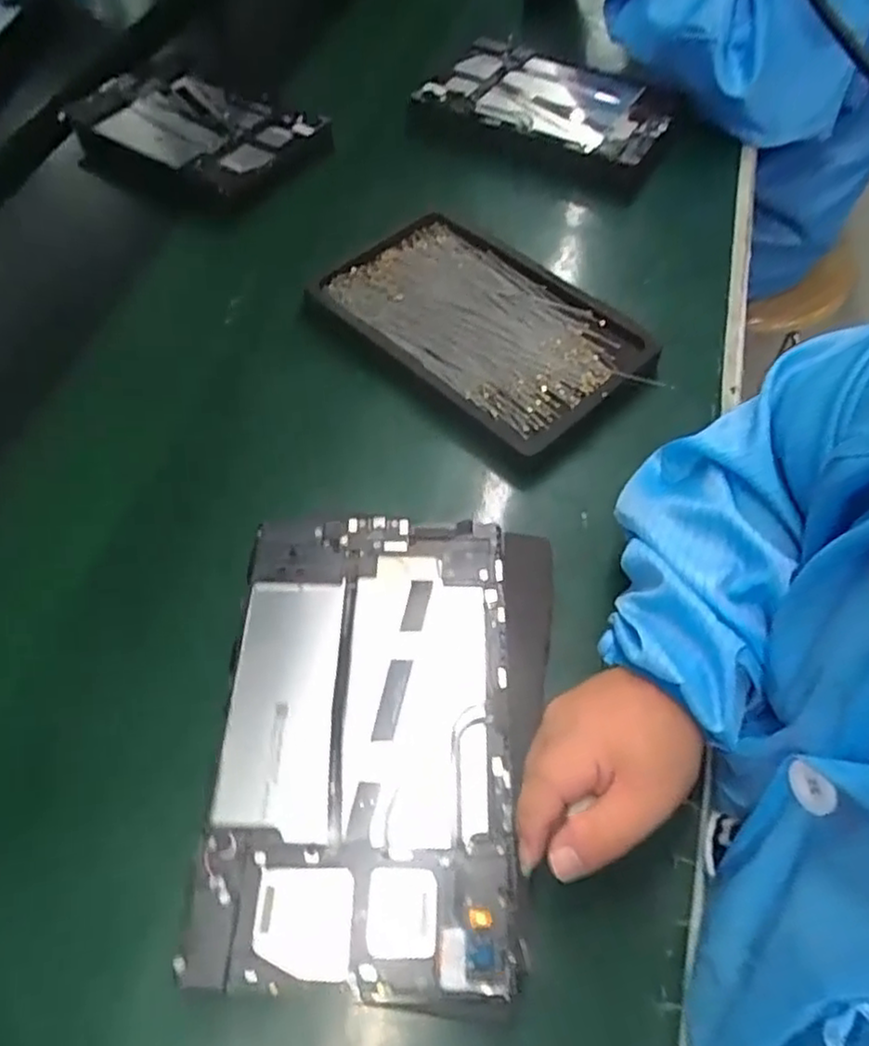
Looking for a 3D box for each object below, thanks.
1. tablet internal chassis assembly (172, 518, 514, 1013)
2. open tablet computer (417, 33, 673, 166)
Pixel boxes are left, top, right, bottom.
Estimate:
[{"bbox_3d":[-0.034,0.101,0.368,0.146,0.009,0.235,1,56,1],"label":"tablet internal chassis assembly"},{"bbox_3d":[0.124,-0.433,0.715,0.232,0.018,0.164,29,61,18],"label":"open tablet computer"}]

